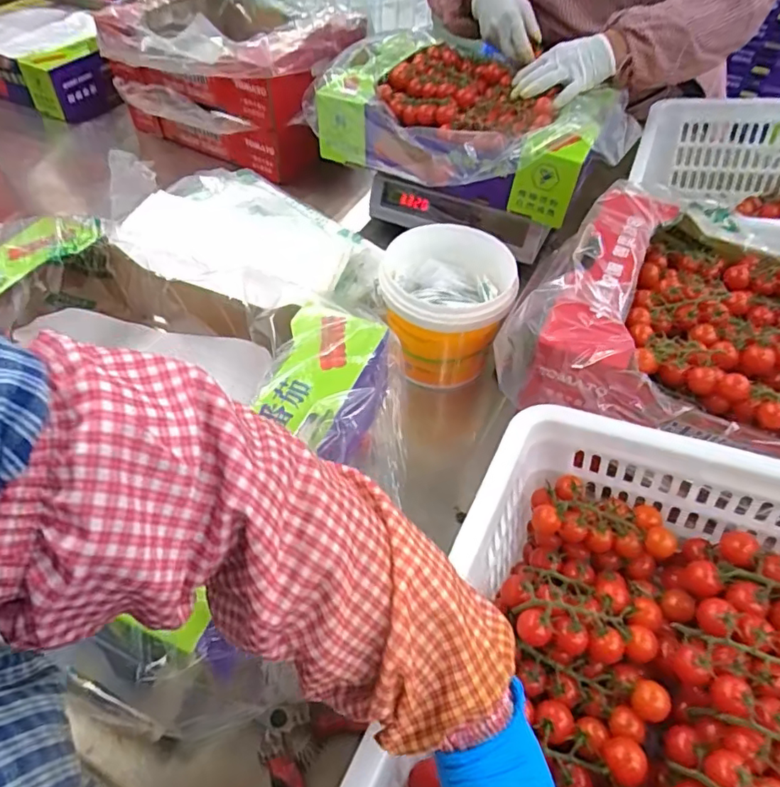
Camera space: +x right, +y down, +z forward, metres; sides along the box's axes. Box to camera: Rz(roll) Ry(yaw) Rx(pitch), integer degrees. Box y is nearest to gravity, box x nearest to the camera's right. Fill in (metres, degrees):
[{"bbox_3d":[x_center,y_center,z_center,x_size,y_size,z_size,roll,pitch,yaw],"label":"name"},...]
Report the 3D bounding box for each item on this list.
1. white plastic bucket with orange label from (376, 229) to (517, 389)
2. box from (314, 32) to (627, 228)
[{"bbox_3d":[0.065,-0.111,0.720,0.152,0.143,0.153,3,49,-3],"label":"white plastic bucket with orange label"},{"bbox_3d":[0.122,-0.423,0.856,0.407,0.121,0.313,25,52,15],"label":"box"}]

